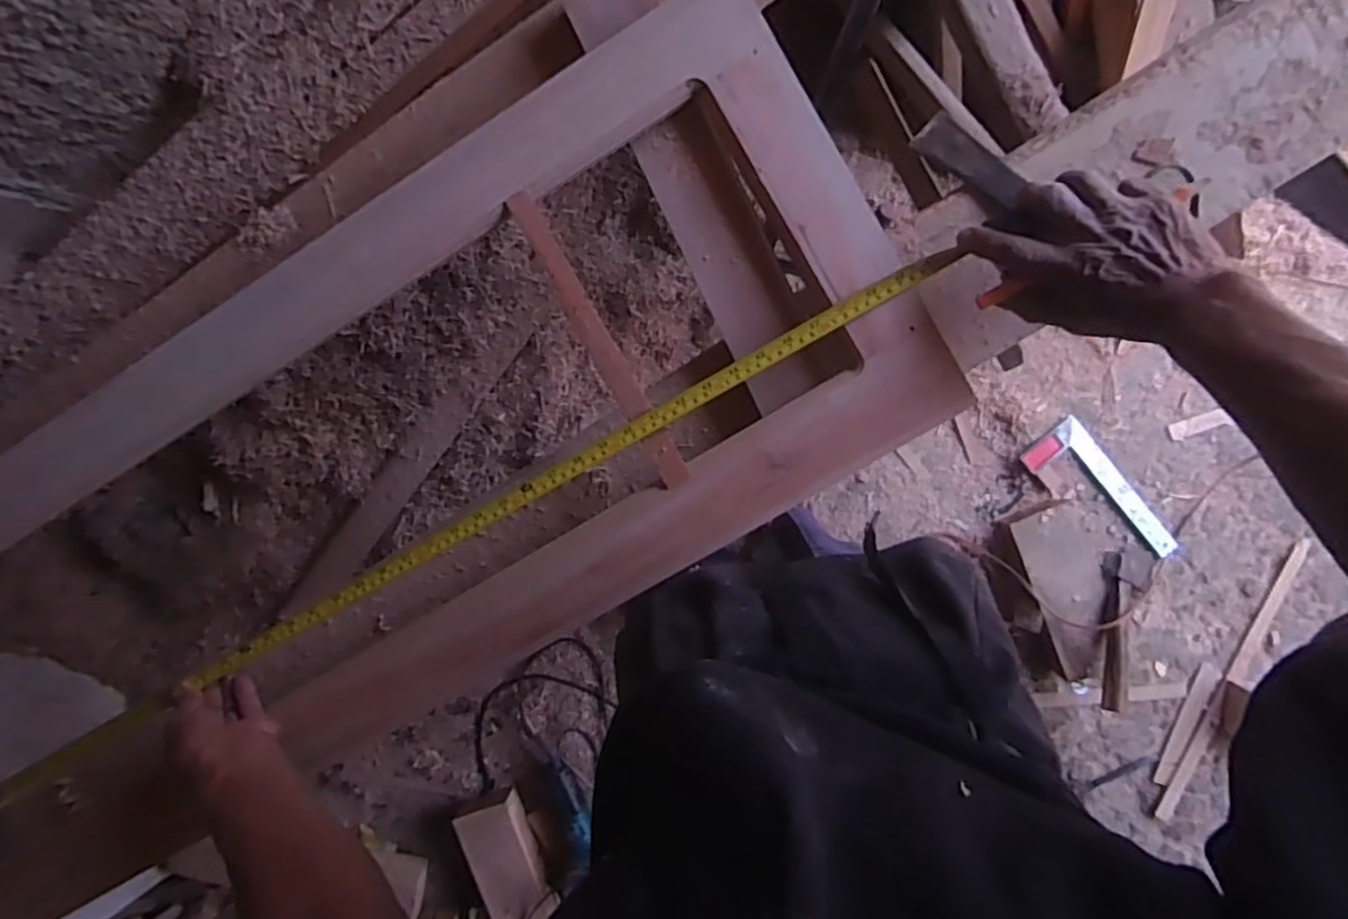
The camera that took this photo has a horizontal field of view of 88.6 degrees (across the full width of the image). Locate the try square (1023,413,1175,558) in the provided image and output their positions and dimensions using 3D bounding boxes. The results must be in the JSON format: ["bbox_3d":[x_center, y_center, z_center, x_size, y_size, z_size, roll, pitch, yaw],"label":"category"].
[{"bbox_3d":[0.770,0.072,1.251,0.111,0.019,0.301,-39,89,9],"label":"try square"}]

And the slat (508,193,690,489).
[{"bbox_3d":[-0.064,-0.099,0.581,0.024,0.012,0.271,-30,90,9],"label":"slat"}]

